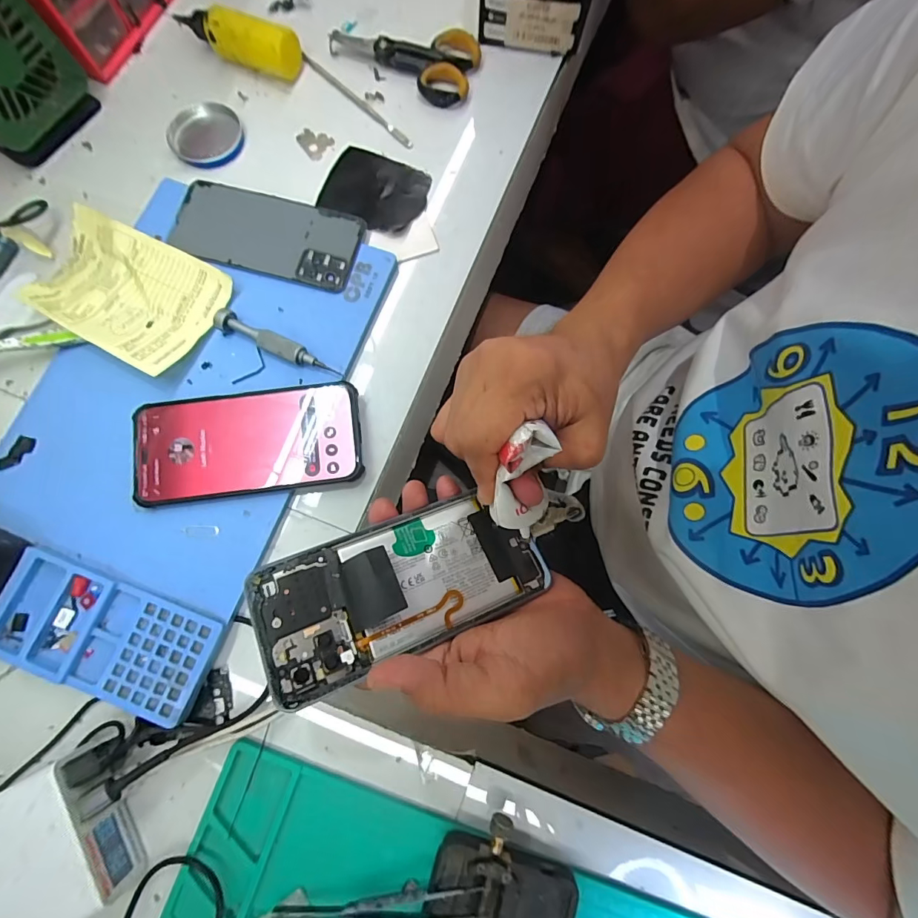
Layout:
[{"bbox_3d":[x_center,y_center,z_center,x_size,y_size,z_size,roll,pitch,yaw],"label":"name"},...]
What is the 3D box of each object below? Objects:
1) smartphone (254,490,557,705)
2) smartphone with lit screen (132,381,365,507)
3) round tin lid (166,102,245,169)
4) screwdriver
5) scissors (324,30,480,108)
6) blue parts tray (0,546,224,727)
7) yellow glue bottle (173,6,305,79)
[{"bbox_3d":[-0.031,0.068,0.247,0.157,0.013,0.071,-19,68,-19],"label":"smartphone"},{"bbox_3d":[-0.158,-0.012,0.332,0.164,0.010,0.078,-7,78,-2],"label":"smartphone with lit screen"},{"bbox_3d":[-0.229,-0.293,0.400,0.064,0.011,0.062,0,78,0],"label":"round tin lid"},{"bbox_3d":[-0.143,-0.089,0.346,0.106,0.010,0.017,27,80,5],"label":"screwdriver"},{"bbox_3d":[-0.053,-0.384,0.412,0.147,0.012,0.076,22,79,4],"label":"scissors"},{"bbox_3d":[-0.246,0.120,0.302,0.152,0.011,0.070,19,79,4],"label":"blue parts tray"},{"bbox_3d":[-0.208,-0.394,0.404,0.130,0.033,0.035,27,80,5],"label":"yellow glue bottle"}]

